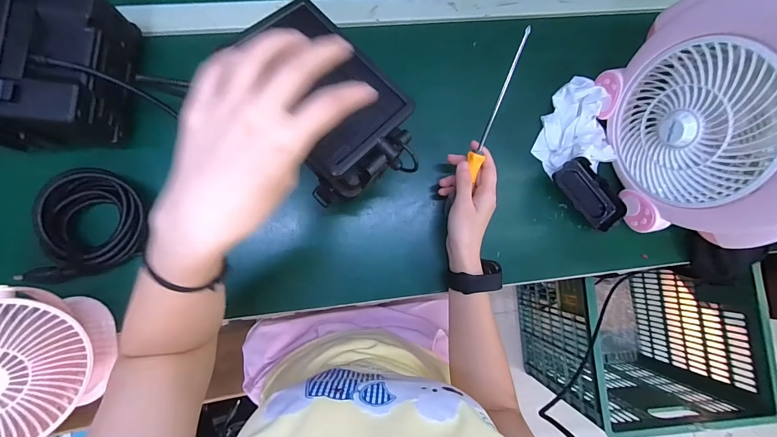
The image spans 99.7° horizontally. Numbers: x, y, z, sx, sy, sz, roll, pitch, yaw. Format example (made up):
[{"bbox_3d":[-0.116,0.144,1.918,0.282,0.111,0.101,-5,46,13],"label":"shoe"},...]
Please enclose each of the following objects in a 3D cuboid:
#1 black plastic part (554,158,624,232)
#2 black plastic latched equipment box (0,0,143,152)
[{"bbox_3d":[0.289,-0.035,0.481,0.112,0.036,0.053,45,83,0],"label":"black plastic part"},{"bbox_3d":[-0.398,-0.171,0.375,0.149,0.093,0.178,0,84,-5],"label":"black plastic latched equipment box"}]

